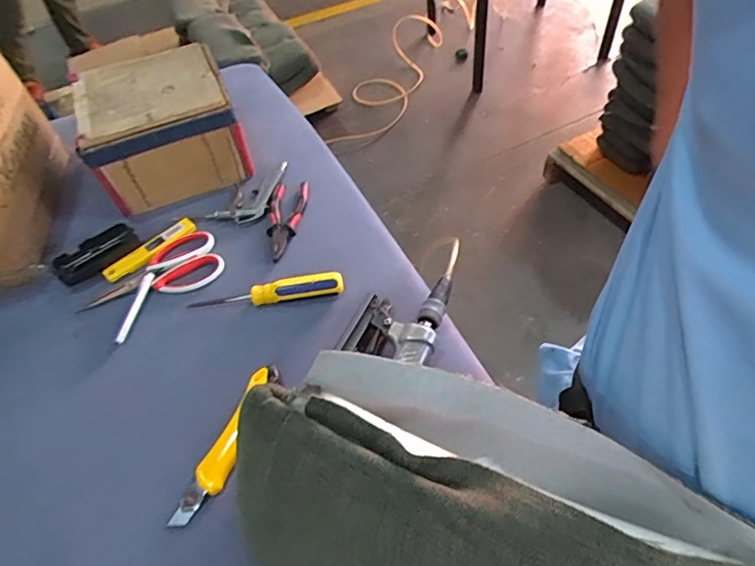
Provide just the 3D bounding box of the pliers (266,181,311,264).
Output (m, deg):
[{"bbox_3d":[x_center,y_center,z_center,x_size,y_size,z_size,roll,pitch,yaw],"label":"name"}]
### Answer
[{"bbox_3d":[-0.136,-0.092,0.707,0.053,0.010,0.155,3,52,9],"label":"pliers"}]

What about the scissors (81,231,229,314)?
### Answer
[{"bbox_3d":[-0.291,-0.001,0.654,0.183,0.014,0.100,-38,57,-22],"label":"scissors"}]

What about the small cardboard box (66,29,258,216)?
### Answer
[{"bbox_3d":[-0.330,-0.238,0.762,0.205,0.138,0.195,-21,52,-10],"label":"small cardboard box"}]

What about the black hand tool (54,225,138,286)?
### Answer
[{"bbox_3d":[-0.396,-0.043,0.691,0.109,0.019,0.049,-39,57,-22],"label":"black hand tool"}]

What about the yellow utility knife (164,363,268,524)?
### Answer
[{"bbox_3d":[-0.153,0.167,0.505,0.033,0.024,0.169,17,55,19],"label":"yellow utility knife"}]

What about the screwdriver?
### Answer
[{"bbox_3d":[-0.140,0.012,0.617,0.192,0.023,0.025,-7,51,1],"label":"screwdriver"}]

